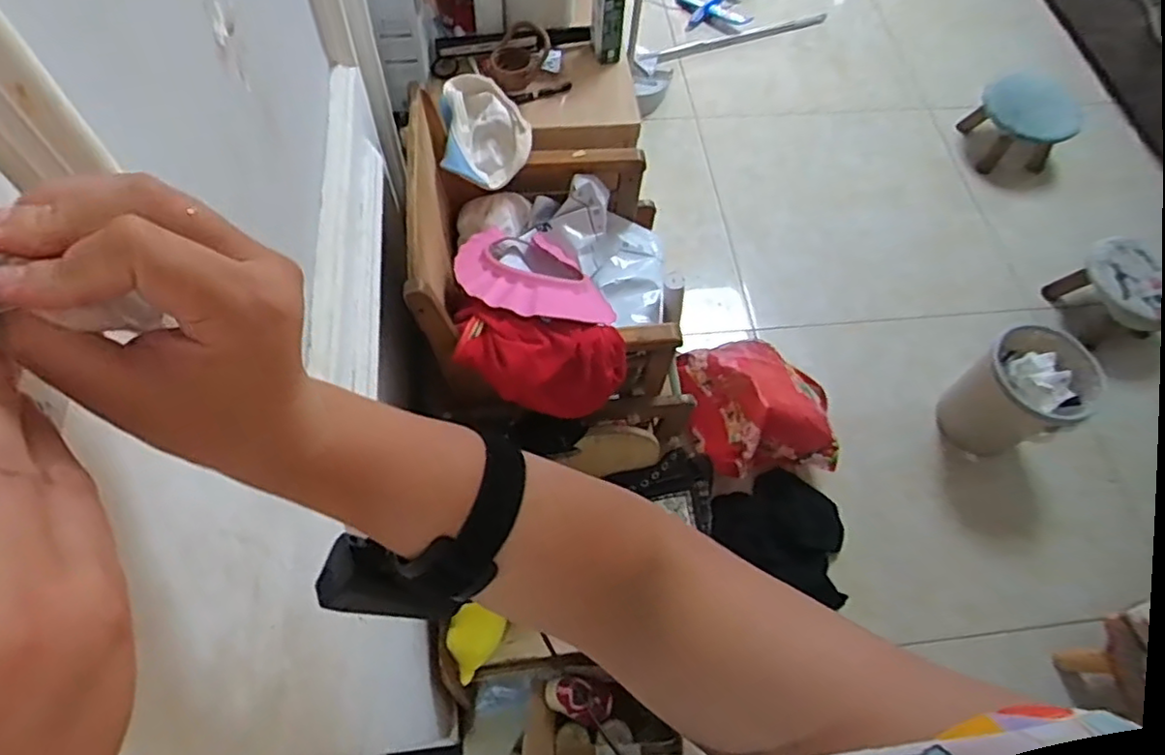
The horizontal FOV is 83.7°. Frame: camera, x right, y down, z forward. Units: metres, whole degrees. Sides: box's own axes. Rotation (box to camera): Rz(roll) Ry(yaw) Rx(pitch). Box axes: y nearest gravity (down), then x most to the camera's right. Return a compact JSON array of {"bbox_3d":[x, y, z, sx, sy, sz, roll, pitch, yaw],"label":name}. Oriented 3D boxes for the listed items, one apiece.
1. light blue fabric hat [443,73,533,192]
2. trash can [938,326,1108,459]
[{"bbox_3d":[-0.153,-0.394,1.041,0.136,0.073,0.171,3,63,-2],"label":"light blue fabric hat"},{"bbox_3d":[0.981,0.057,1.511,0.238,0.303,0.220,2,63,-3],"label":"trash can"}]

